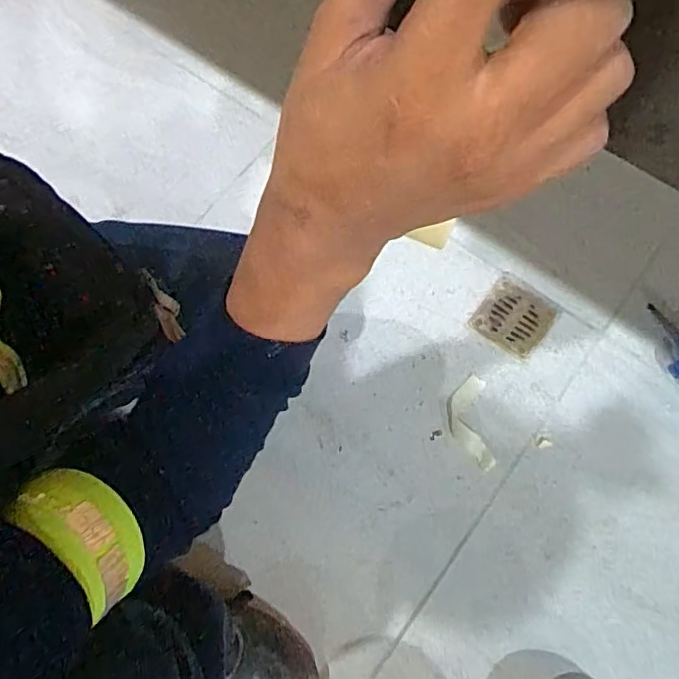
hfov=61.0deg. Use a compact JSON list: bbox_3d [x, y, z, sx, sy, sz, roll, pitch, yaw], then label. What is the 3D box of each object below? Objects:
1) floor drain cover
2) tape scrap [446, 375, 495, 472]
[{"bbox_3d":[0.256,-0.032,0.845,0.095,0.006,0.098,37,76,13],"label":"floor drain cover"},{"bbox_3d":[0.179,0.115,0.794,0.055,0.008,0.127,-2,71,1],"label":"tape scrap"}]

